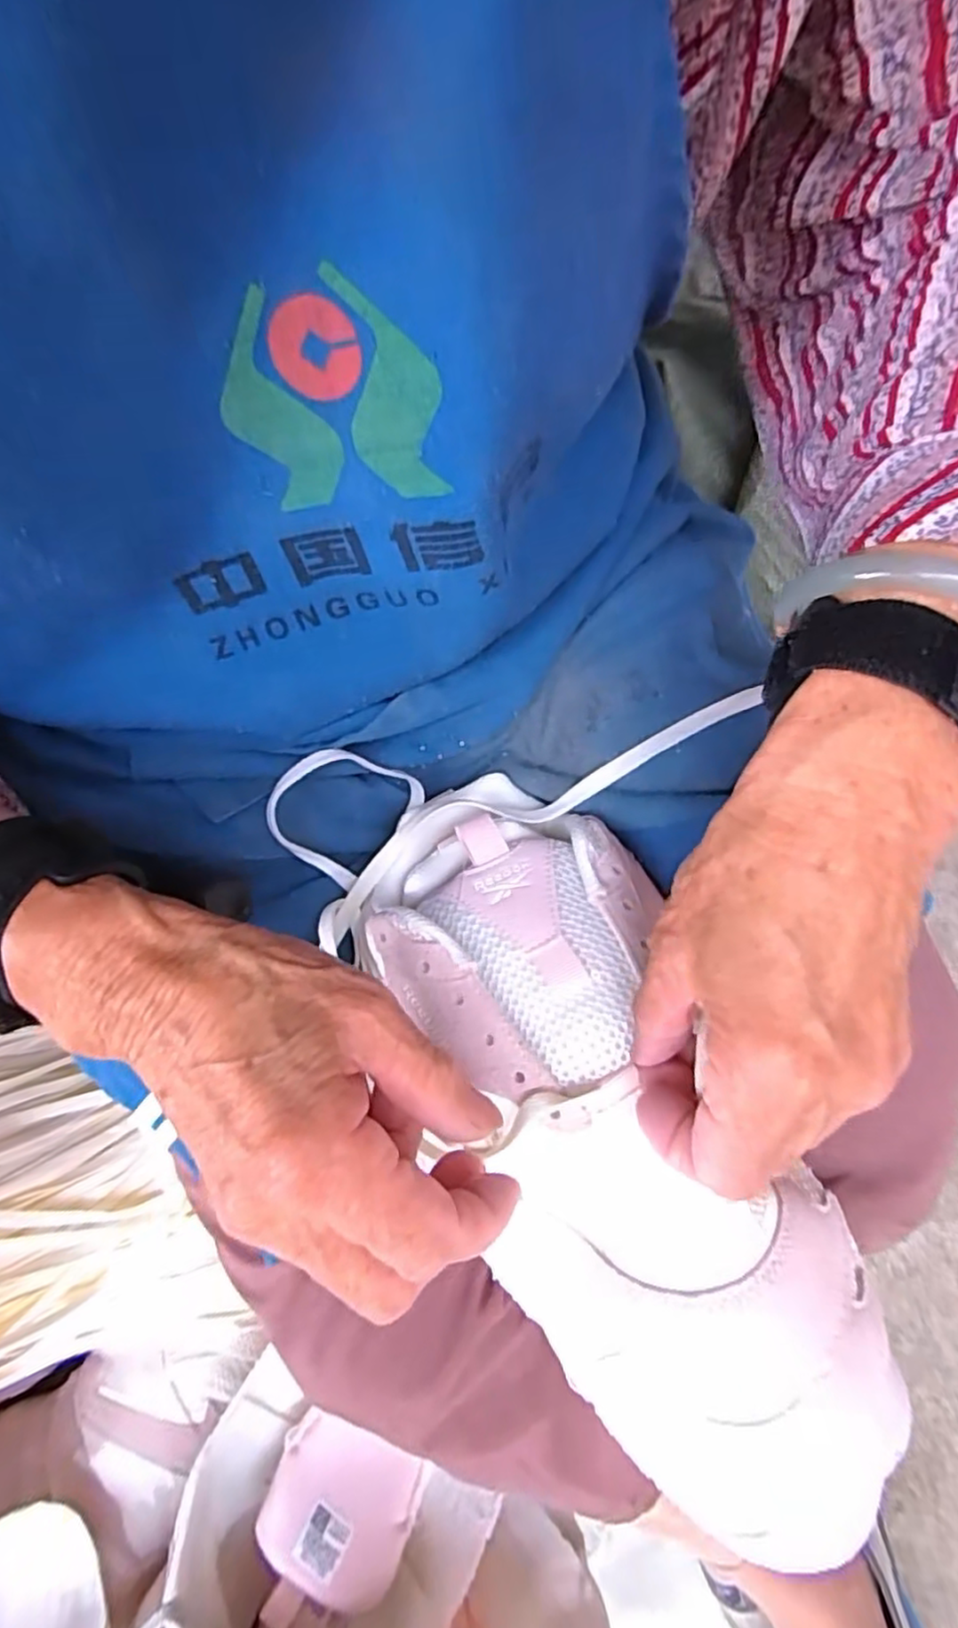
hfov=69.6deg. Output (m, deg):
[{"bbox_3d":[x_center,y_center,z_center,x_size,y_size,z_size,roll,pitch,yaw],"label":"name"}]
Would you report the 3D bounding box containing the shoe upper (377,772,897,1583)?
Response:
[{"bbox_3d":[0.046,0.115,0.250,0.104,0.078,0.295,-24,75,-5],"label":"shoe upper"}]

